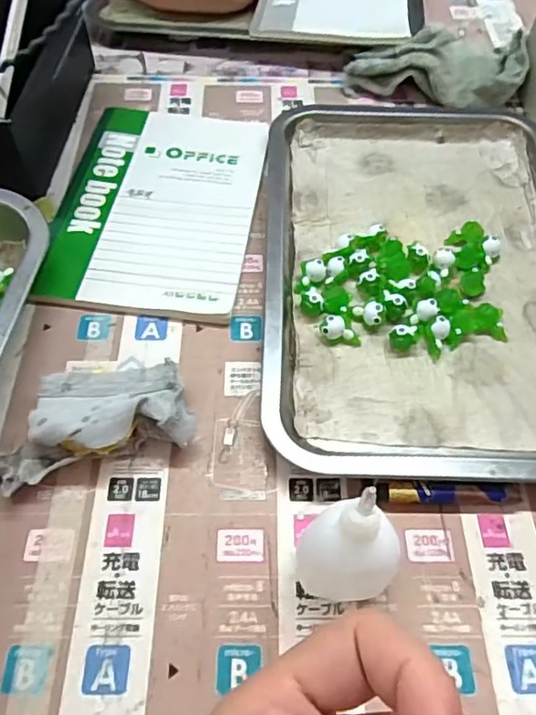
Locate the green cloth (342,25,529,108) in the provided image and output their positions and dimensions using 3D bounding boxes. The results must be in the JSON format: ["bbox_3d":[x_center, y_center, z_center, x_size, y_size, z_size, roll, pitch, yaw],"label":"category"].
[{"bbox_3d":[0.145,-0.257,0.498,0.150,0.039,0.089,10,57,5],"label":"green cloth"}]

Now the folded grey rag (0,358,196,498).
[{"bbox_3d":[-0.095,0.030,0.310,0.100,0.035,0.059,-13,58,-10],"label":"folded grey rag"}]

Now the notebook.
[{"bbox_3d":[-0.076,-0.115,0.421,0.134,0.008,0.200,6,57,3],"label":"notebook"}]

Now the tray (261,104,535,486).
[{"bbox_3d":[0.106,-0.068,0.387,0.213,0.020,0.319,2,57,0],"label":"tray"}]

